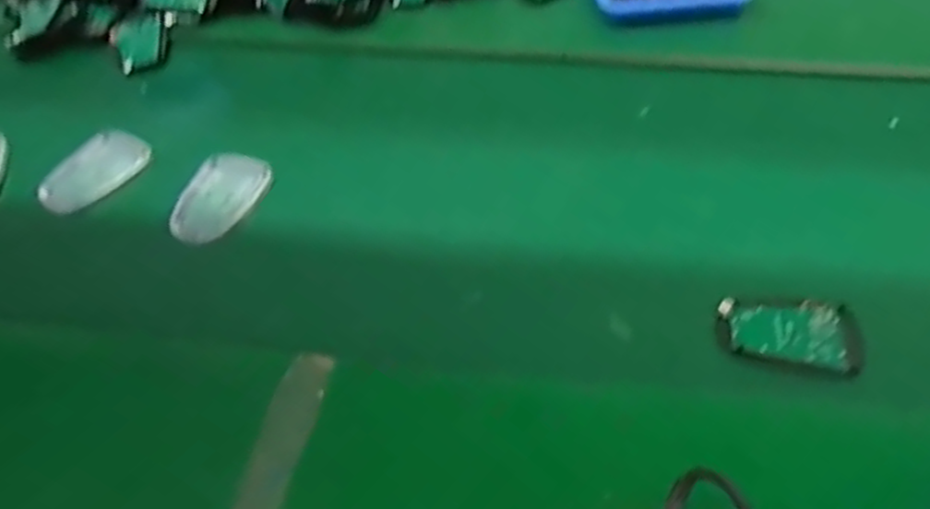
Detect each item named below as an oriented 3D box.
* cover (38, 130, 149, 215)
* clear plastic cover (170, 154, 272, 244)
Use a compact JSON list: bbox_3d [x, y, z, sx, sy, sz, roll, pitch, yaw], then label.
[{"bbox_3d":[-0.353,-0.079,0.687,0.065,0.020,0.103,25,54,23],"label":"cover"},{"bbox_3d":[-0.223,-0.050,0.657,0.066,0.022,0.100,13,50,14],"label":"clear plastic cover"}]

